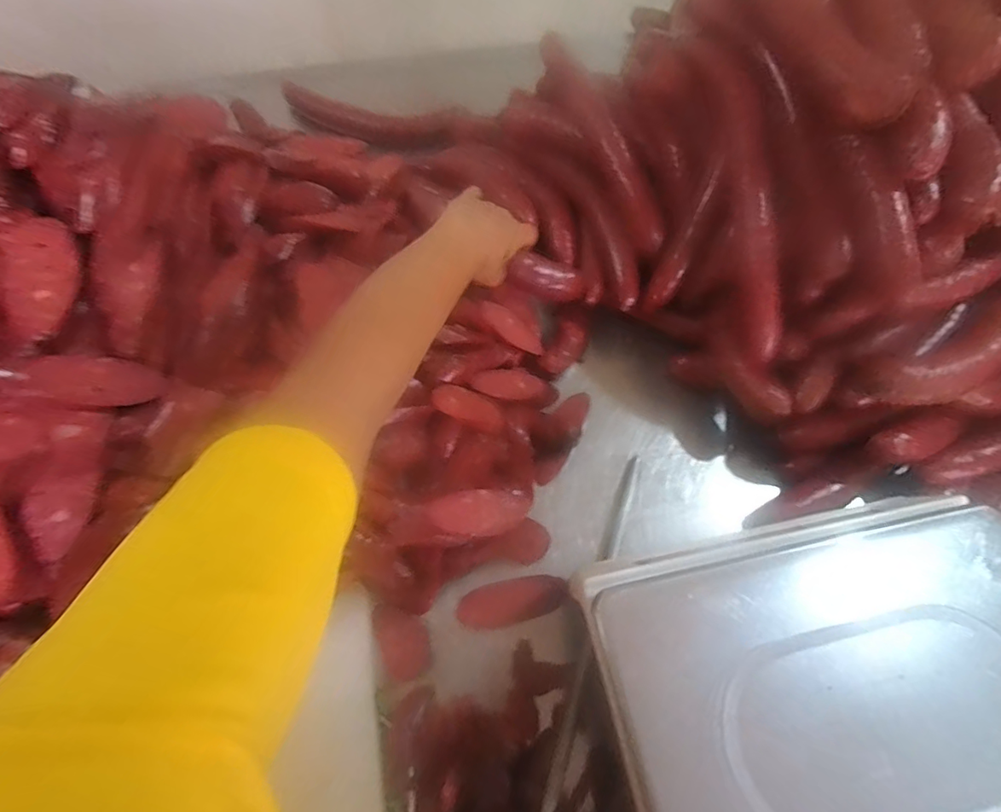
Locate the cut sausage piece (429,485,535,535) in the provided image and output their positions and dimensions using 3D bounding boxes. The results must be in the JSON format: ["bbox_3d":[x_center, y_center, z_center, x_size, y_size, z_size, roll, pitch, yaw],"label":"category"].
[{"bbox_3d":[-0.008,0.086,0.406,0.097,0.022,0.035,-4,61,-30],"label":"cut sausage piece"}]

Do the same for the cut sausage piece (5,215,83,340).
[{"bbox_3d":[-0.313,-0.089,0.339,0.032,0.020,0.082,-1,82,-1],"label":"cut sausage piece"}]

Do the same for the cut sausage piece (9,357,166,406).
[{"bbox_3d":[-0.283,-0.017,0.337,0.087,0.014,0.034,1,88,-25],"label":"cut sausage piece"}]

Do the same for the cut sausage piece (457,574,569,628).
[{"bbox_3d":[0.011,0.168,0.430,0.094,0.005,0.033,-12,65,-7],"label":"cut sausage piece"}]

